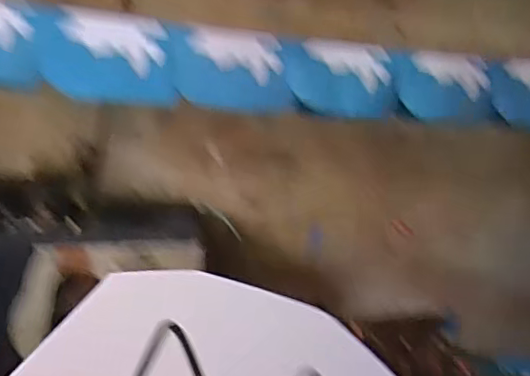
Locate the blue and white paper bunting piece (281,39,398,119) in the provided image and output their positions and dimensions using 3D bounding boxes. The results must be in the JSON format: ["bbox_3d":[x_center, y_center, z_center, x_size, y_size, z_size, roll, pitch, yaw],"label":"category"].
[{"bbox_3d":[0.118,-0.174,0.929,0.179,0.124,0.018,-3,-7,-13],"label":"blue and white paper bunting piece"}]

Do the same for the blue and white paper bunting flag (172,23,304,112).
[{"bbox_3d":[-0.046,-0.176,0.893,0.190,0.115,0.034,0,11,-14],"label":"blue and white paper bunting flag"}]

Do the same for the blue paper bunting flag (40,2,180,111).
[{"bbox_3d":[-0.223,-0.183,0.845,0.180,0.121,0.039,0,11,-11],"label":"blue paper bunting flag"}]

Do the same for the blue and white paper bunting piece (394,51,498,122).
[{"bbox_3d":[0.294,-0.169,0.979,0.184,0.111,0.016,-1,0,-18],"label":"blue and white paper bunting piece"}]

